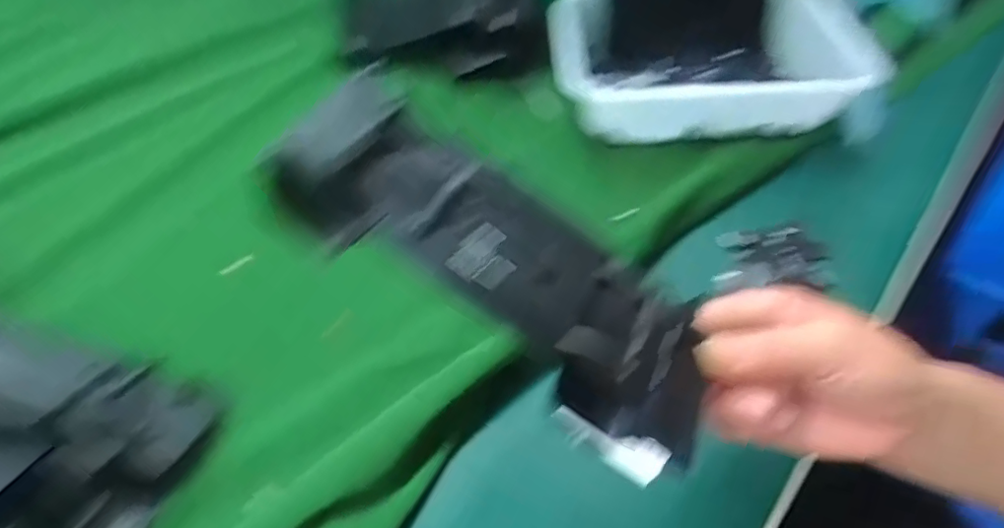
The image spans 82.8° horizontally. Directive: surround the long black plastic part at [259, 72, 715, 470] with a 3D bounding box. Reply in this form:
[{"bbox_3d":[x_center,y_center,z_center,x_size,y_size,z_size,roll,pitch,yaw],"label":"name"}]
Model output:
[{"bbox_3d":[0.007,0.001,0.223,0.193,0.026,0.065,36,54,-6],"label":"long black plastic part"}]

